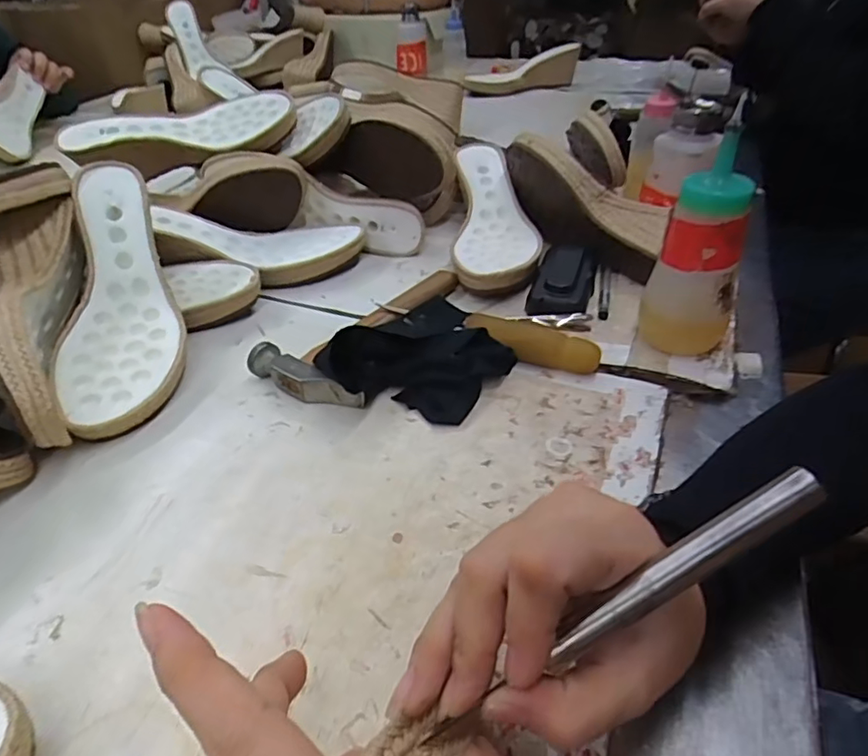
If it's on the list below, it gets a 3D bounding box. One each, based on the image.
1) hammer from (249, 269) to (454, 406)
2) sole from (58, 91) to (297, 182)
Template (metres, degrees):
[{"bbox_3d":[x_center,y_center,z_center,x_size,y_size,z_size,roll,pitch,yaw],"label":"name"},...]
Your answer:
[{"bbox_3d":[-0.046,-0.044,0.472,0.093,0.029,0.201,22,43,26],"label":"hammer"},{"bbox_3d":[-0.270,-0.262,0.627,0.235,0.068,0.087,-7,38,-7],"label":"sole"}]

